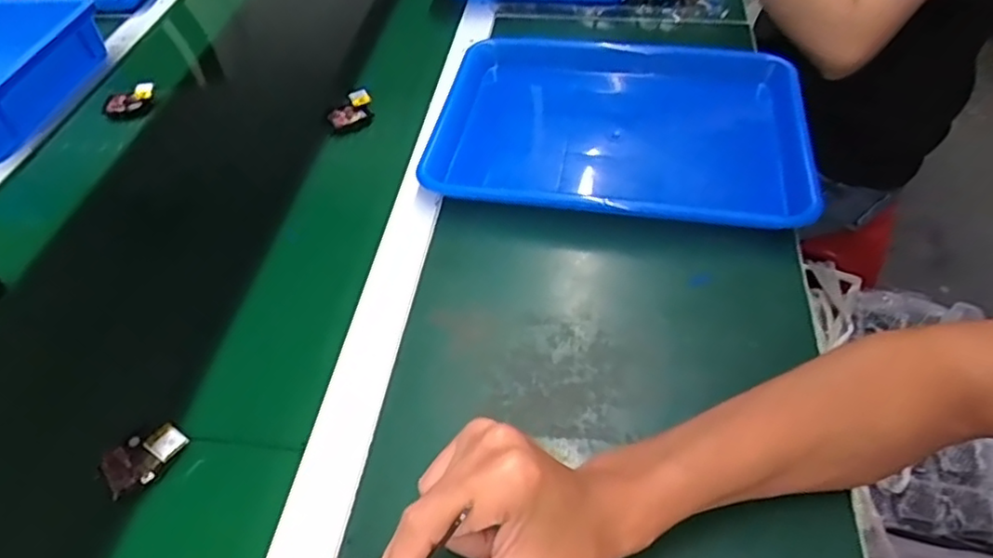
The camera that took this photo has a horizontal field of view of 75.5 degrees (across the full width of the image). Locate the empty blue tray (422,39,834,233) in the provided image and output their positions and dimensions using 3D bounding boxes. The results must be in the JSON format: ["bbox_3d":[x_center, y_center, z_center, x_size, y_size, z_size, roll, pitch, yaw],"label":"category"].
[{"bbox_3d":[0.115,-0.143,0.617,0.337,0.045,0.243,6,50,11],"label":"empty blue tray"}]

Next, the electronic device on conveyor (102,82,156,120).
[{"bbox_3d":[-0.402,-0.193,0.705,0.057,0.022,0.026,-31,53,-20],"label":"electronic device on conveyor"}]

